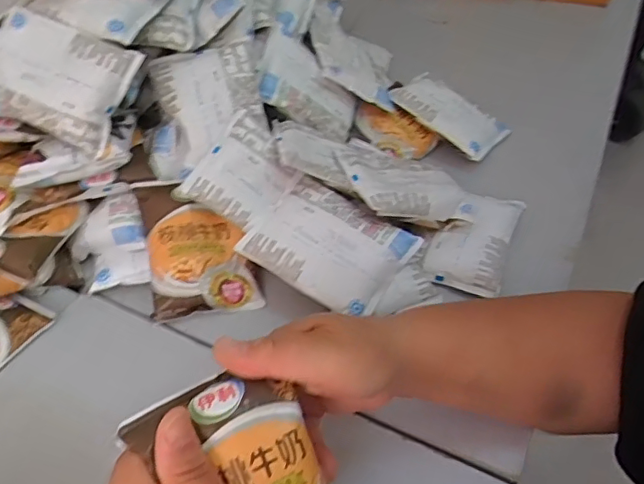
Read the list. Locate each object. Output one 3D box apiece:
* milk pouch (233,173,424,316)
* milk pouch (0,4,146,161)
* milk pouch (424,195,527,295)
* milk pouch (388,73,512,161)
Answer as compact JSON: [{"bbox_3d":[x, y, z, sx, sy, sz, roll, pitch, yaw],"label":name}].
[{"bbox_3d":[0.005,0.003,0.483,0.127,0.017,0.091,29,74,14],"label":"milk pouch"},{"bbox_3d":[-0.227,-0.138,0.472,0.126,0.024,0.092,24,88,9],"label":"milk pouch"},{"bbox_3d":[0.144,-0.008,0.526,0.067,0.025,0.122,18,49,18],"label":"milk pouch"},{"bbox_3d":[0.148,-0.148,0.645,0.125,0.019,0.076,38,64,11],"label":"milk pouch"}]

